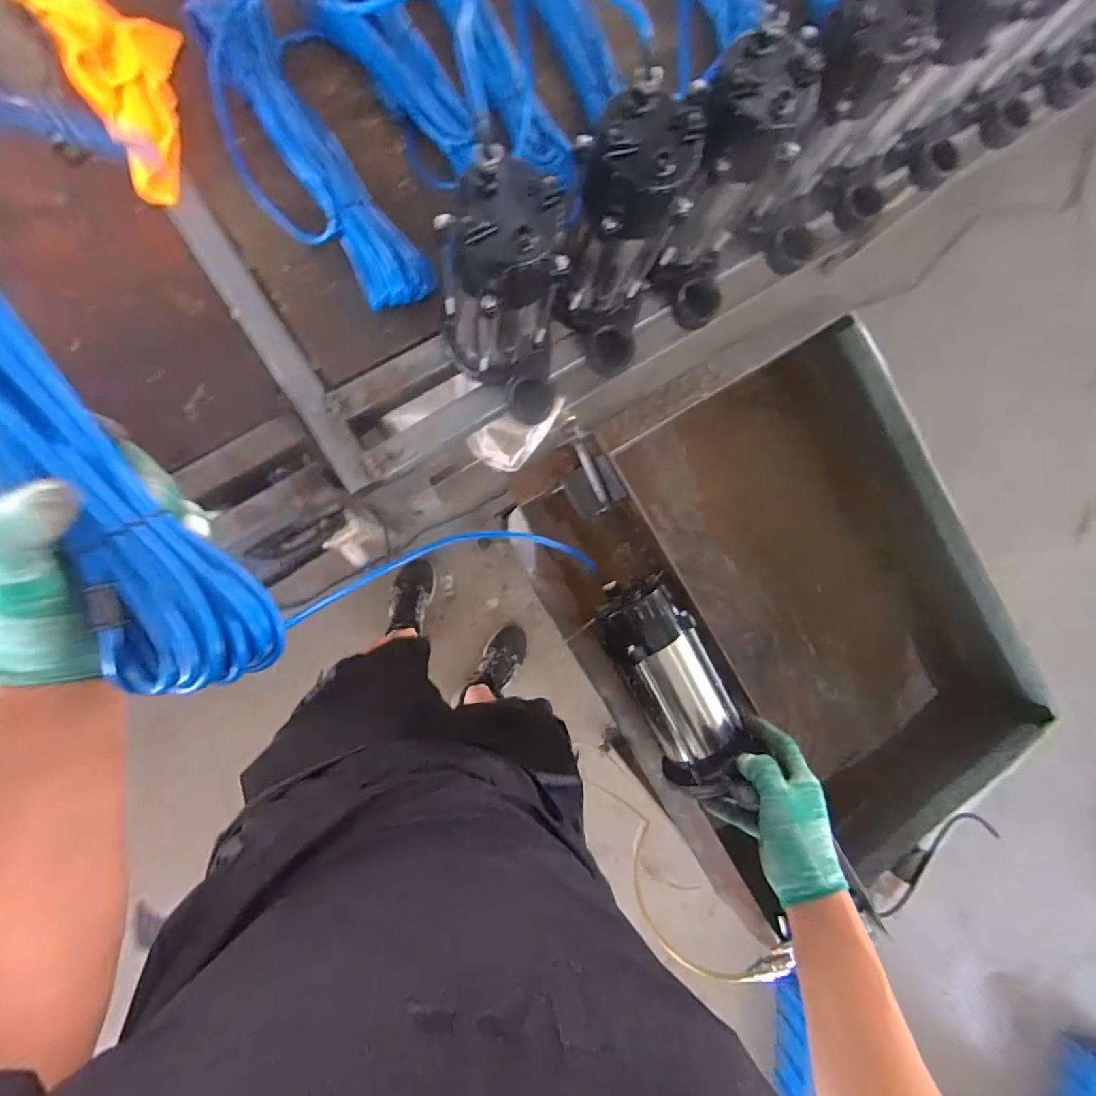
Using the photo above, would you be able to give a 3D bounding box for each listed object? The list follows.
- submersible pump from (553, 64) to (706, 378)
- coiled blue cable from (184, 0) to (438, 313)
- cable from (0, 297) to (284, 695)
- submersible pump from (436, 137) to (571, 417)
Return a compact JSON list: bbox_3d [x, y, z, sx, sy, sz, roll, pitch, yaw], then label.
[{"bbox_3d":[0.065,-0.291,0.519,0.125,0.267,0.125,18,86,-9],"label":"submersible pump"},{"bbox_3d":[-0.265,-0.420,0.536,0.136,0.056,0.342,-26,94,-9],"label":"coiled blue cable"},{"bbox_3d":[-0.264,-0.071,0.245,0.072,0.035,0.348,-31,105,-9],"label":"cable"},{"bbox_3d":[-0.041,-0.221,0.486,0.125,0.237,0.130,2,89,-10],"label":"submersible pump"}]

